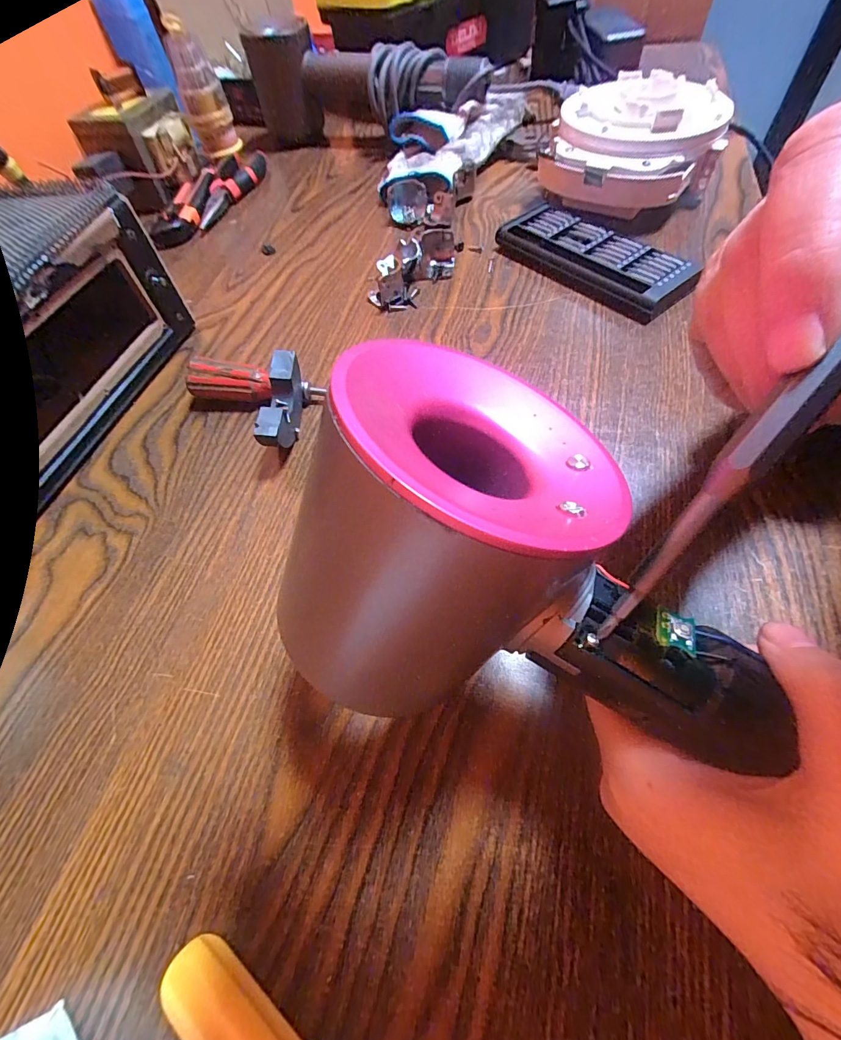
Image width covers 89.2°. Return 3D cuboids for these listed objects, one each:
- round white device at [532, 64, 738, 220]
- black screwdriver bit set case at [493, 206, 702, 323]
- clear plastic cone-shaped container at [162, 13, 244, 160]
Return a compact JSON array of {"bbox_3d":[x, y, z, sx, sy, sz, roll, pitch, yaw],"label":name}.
[{"bbox_3d":[0.189,-0.333,0.388,0.138,0.077,0.133,-2,58,3],"label":"round white device"},{"bbox_3d":[0.140,-0.214,0.350,0.066,0.023,0.160,-39,63,-18],"label":"black screwdriver bit set case"},{"bbox_3d":[-0.256,-0.490,0.497,0.050,0.120,0.056,30,60,34],"label":"clear plastic cone-shaped container"}]

